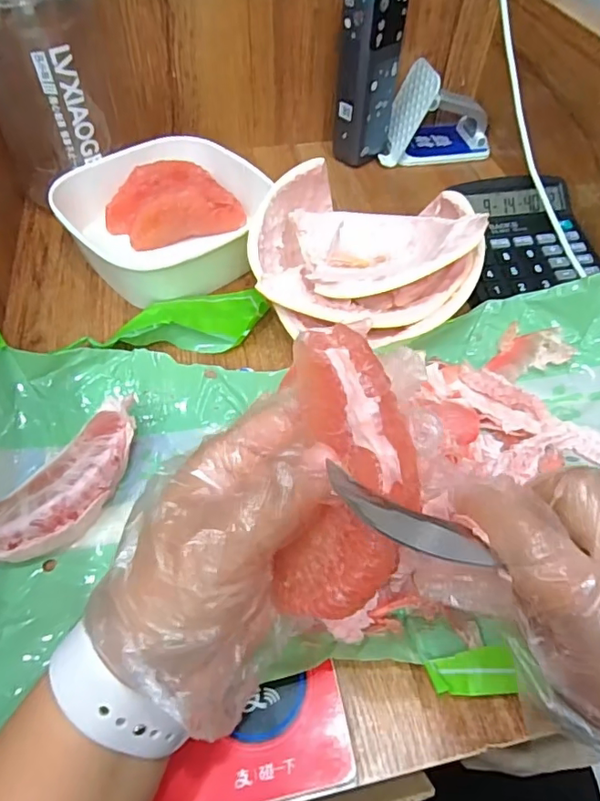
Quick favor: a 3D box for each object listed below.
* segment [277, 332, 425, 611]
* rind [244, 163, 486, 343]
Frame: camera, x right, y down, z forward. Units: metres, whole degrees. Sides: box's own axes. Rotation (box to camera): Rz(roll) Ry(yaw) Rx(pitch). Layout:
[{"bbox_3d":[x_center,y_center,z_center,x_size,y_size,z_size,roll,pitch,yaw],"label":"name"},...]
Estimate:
[{"bbox_3d":[0.019,0.026,0.185,0.047,0.027,0.101,3,88,1],"label":"segment"},{"bbox_3d":[0.047,-0.110,0.383,0.162,0.064,0.127,7,53,4],"label":"rind"}]

